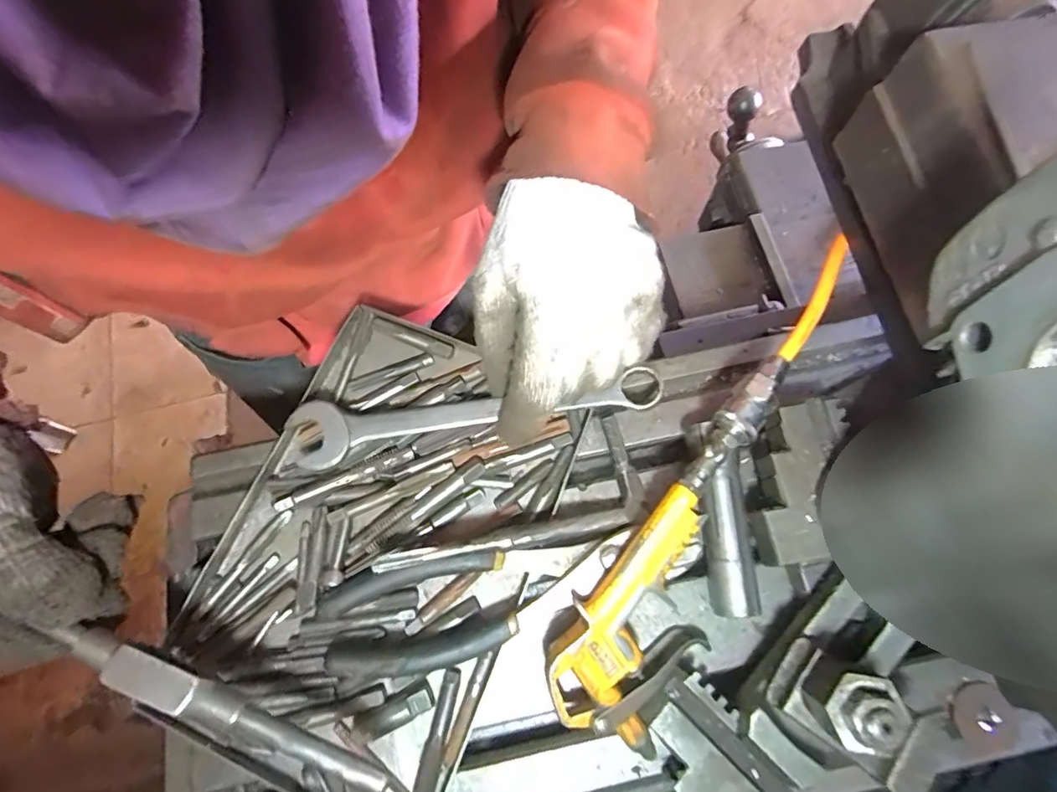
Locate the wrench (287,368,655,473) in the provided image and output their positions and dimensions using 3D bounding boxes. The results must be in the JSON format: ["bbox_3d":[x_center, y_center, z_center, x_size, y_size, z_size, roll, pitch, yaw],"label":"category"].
[{"bbox_3d":[-0.028,0.012,0.302,0.214,0.014,0.036,-7,73,-4],"label":"wrench"}]

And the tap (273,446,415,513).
[{"bbox_3d":[-0.107,0.046,0.300,0.079,0.012,0.011,-24,73,-5],"label":"tap"}]

